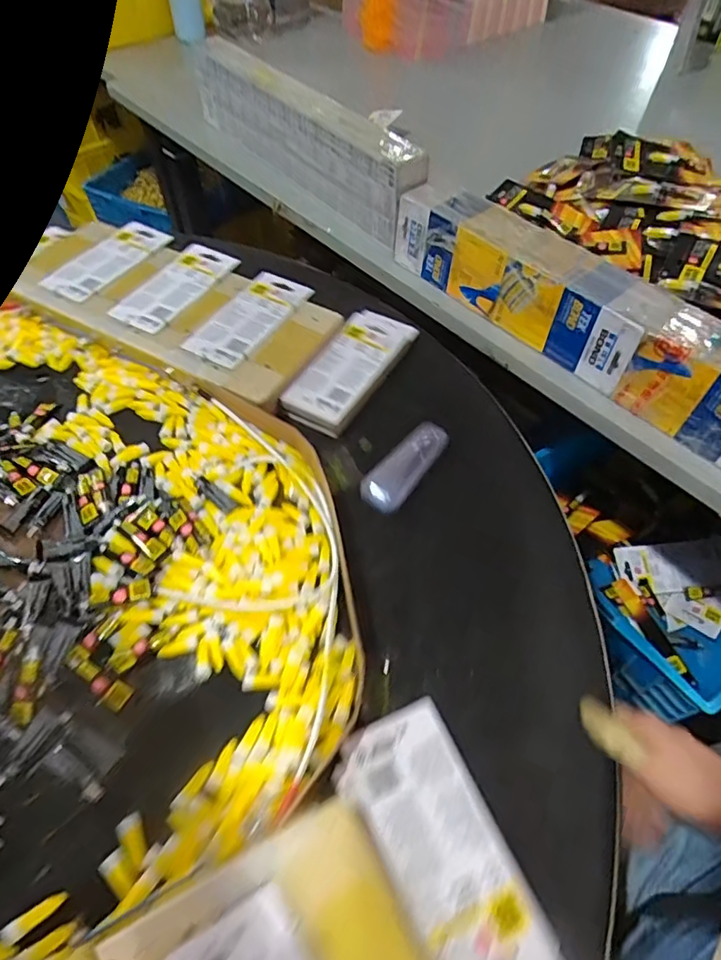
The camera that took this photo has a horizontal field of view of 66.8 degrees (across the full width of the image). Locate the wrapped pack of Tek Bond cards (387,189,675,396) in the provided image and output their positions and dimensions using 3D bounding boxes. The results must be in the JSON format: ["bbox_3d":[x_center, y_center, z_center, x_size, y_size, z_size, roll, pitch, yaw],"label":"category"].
[{"bbox_3d":[0.183,-0.240,0.646,0.085,0.092,0.342,-36,62,-22],"label":"wrapped pack of Tek Bond cards"}]

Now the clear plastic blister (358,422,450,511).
[{"bbox_3d":[0.046,-0.015,0.532,0.041,0.012,0.111,34,61,22],"label":"clear plastic blister"}]

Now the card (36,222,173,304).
[{"bbox_3d":[-0.322,-0.282,0.696,0.097,0.009,0.159,27,59,18],"label":"card"}]

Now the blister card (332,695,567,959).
[{"bbox_3d":[0.056,0.241,0.338,0.079,0.014,0.194,-22,57,-15],"label":"blister card"}]

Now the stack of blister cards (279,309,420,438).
[{"bbox_3d":[-0.006,-0.132,0.611,0.079,0.019,0.190,23,58,16],"label":"stack of blister cards"}]

